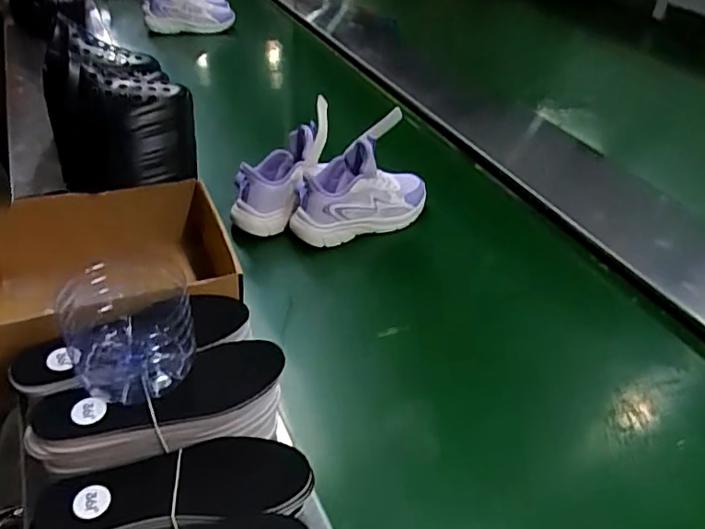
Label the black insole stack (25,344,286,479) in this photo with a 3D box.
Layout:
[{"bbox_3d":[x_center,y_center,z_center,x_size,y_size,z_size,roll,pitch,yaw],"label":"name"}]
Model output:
[{"bbox_3d":[-0.170,0.124,0.509,0.213,0.041,0.079,-9,41,-16],"label":"black insole stack"}]

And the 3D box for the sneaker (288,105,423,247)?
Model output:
[{"bbox_3d":[0.012,-0.137,0.873,0.234,0.176,0.089,-14,43,-22],"label":"sneaker"}]

